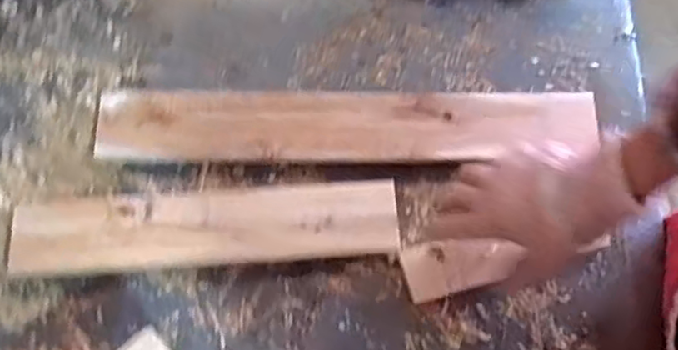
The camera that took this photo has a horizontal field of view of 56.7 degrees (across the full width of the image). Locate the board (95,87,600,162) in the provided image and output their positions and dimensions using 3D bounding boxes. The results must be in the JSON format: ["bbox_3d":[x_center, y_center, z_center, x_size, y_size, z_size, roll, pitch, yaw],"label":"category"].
[{"bbox_3d":[0.006,-0.053,0.627,0.481,0.016,0.073,0,72,1],"label":"board"}]

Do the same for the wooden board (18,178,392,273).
[{"bbox_3d":[-0.126,0.049,0.602,0.359,0.019,0.072,-4,72,-1],"label":"wooden board"}]

